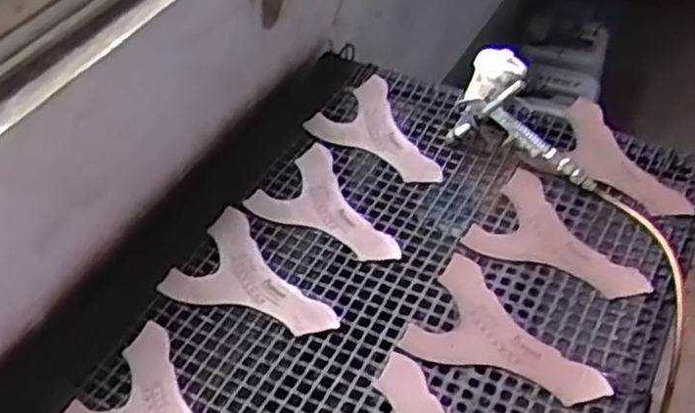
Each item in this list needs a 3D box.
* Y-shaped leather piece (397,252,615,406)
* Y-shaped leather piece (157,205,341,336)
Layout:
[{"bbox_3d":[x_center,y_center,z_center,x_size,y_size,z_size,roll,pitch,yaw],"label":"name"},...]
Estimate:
[{"bbox_3d":[0.183,0.141,0.819,0.211,0.008,0.146,21,51,22],"label":"Y-shaped leather piece"},{"bbox_3d":[-0.100,0.089,0.889,0.207,0.010,0.142,24,51,19],"label":"Y-shaped leather piece"}]

